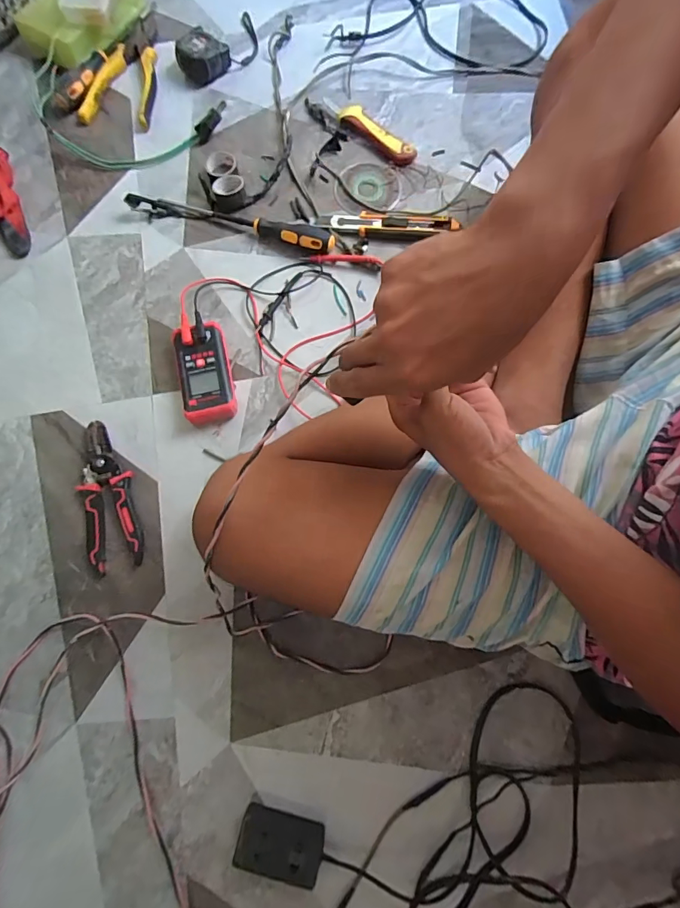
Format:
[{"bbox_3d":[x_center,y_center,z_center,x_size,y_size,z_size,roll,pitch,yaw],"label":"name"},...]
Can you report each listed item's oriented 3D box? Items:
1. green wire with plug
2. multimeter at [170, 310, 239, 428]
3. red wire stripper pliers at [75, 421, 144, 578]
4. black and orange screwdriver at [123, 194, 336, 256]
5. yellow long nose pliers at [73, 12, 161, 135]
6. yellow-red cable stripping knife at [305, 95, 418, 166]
[{"bbox_3d":[-0.329,-0.488,0.599,0.301,0.035,0.147,22,77,5],"label":"green wire with plug"},{"bbox_3d":[-0.165,-0.102,0.511,0.059,0.031,0.130,-14,77,-4],"label":"multimeter"},{"bbox_3d":[-0.268,0.045,0.480,0.057,0.012,0.171,-16,77,-4],"label":"red wire stripper pliers"},{"bbox_3d":[-0.147,-0.312,0.562,0.286,0.028,0.040,14,77,3],"label":"black and orange screwdriver"},{"bbox_3d":[-0.334,-0.588,0.633,0.108,0.017,0.211,0,76,-1],"label":"yellow long nose pliers"},{"bbox_3d":[0.029,-0.476,0.608,0.183,0.020,0.044,35,79,7],"label":"yellow-red cable stripping knife"}]

